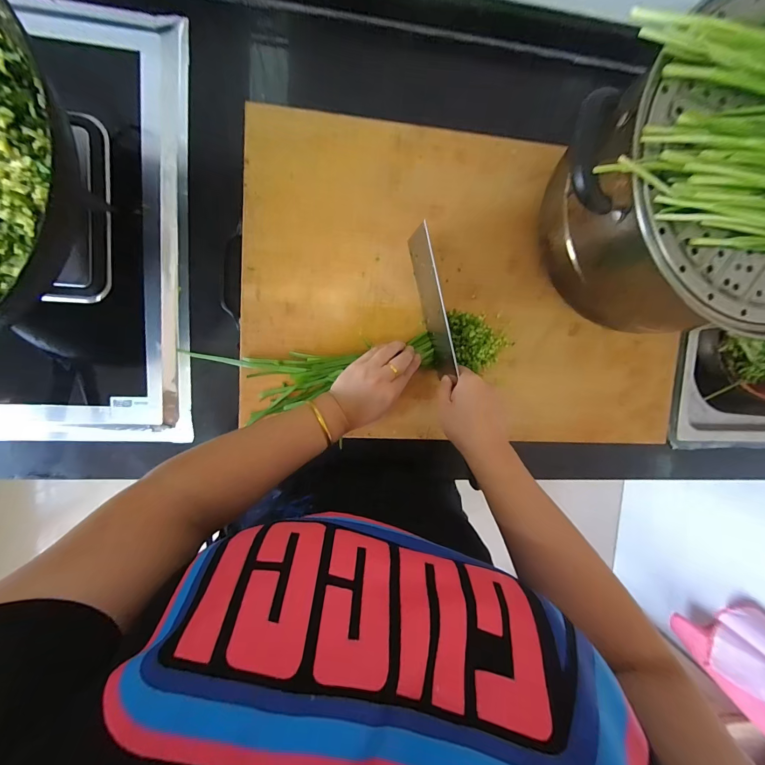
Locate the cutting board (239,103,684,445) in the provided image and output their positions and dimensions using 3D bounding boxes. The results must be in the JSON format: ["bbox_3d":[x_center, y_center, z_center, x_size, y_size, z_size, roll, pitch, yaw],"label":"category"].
[{"bbox_3d":[0.124,-0.114,0.431,0.578,0.021,0.381,3,98,-7],"label":"cutting board"}]

